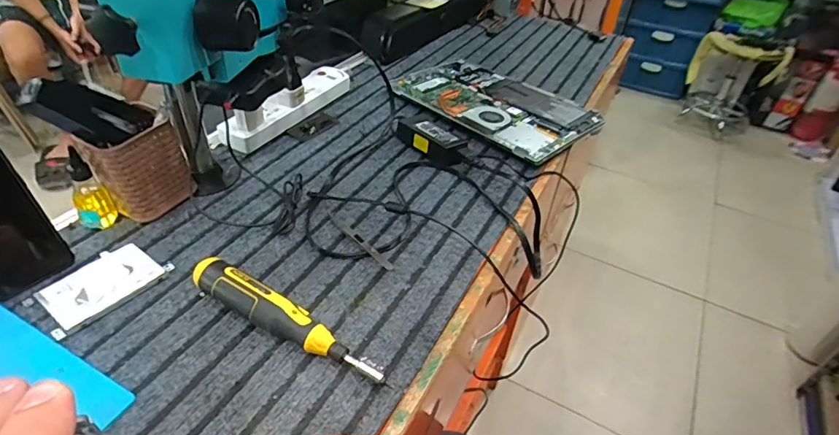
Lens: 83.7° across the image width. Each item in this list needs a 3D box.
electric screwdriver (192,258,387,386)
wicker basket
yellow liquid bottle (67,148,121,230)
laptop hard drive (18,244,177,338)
[{"bbox_3d":[-0.125,0.098,0.443,0.209,0.037,0.031,22,44,20],"label":"electric screwdriver"},{"bbox_3d":[-0.326,-0.061,0.549,0.095,0.103,0.073,-28,52,-32],"label":"wicker basket"},{"bbox_3d":[-0.373,-0.030,0.526,0.036,0.095,0.033,-24,48,-28],"label":"yellow liquid bottle"},{"bbox_3d":[-0.326,0.066,0.480,0.073,0.006,0.111,28,47,25],"label":"laptop hard drive"}]

